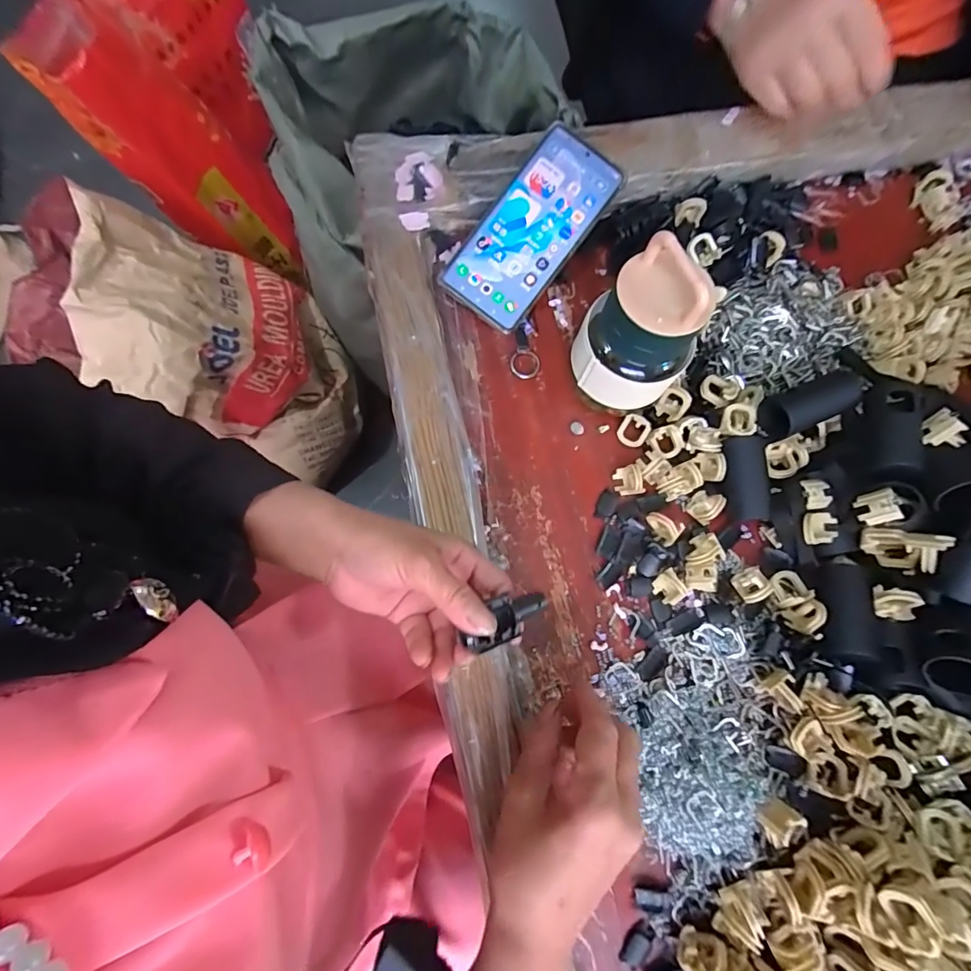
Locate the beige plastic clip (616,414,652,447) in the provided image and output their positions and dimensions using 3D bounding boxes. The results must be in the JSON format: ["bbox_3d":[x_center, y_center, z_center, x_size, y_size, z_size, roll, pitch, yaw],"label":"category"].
[{"bbox_3d":[0.116,-0.043,0.362,0.022,0.006,0.025,34,101,13],"label":"beige plastic clip"}]

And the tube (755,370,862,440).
[{"bbox_3d":[0.232,-0.057,0.338,0.065,0.032,0.030,-23,76,-7],"label":"tube"}]

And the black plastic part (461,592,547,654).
[{"bbox_3d":[0.011,0.077,0.267,0.052,0.015,0.024,-32,77,-22],"label":"black plastic part"}]

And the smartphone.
[{"bbox_3d":[0.037,-0.209,0.375,0.079,0.011,0.162,37,91,-2],"label":"smartphone"}]

